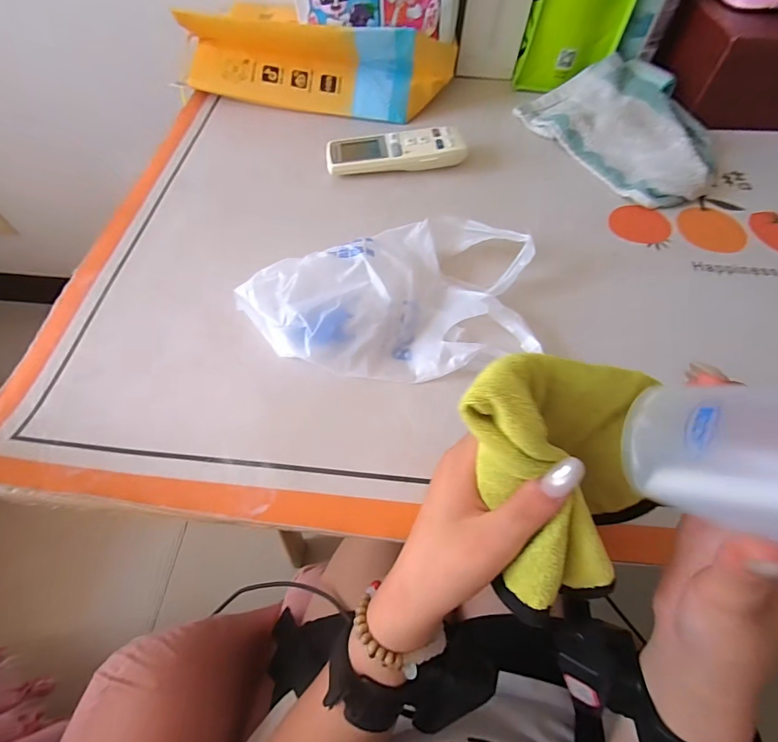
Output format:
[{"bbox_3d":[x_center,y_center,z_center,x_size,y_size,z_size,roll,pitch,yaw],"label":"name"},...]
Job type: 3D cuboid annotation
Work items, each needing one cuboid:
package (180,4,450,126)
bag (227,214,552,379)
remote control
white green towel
[{"bbox_3d":[-0.084,-0.381,0.490,0.314,0.073,0.099,7,59,3],"label":"package"},{"bbox_3d":[0.001,-0.063,0.336,0.231,0.037,0.139,-4,59,-3],"label":"bag"},{"bbox_3d":[0.008,-0.242,0.442,0.149,0.021,0.056,-1,59,-2],"label":"remote control"},{"bbox_3d":[0.282,-0.287,0.467,0.159,0.041,0.227,-27,63,-16],"label":"white green towel"}]

